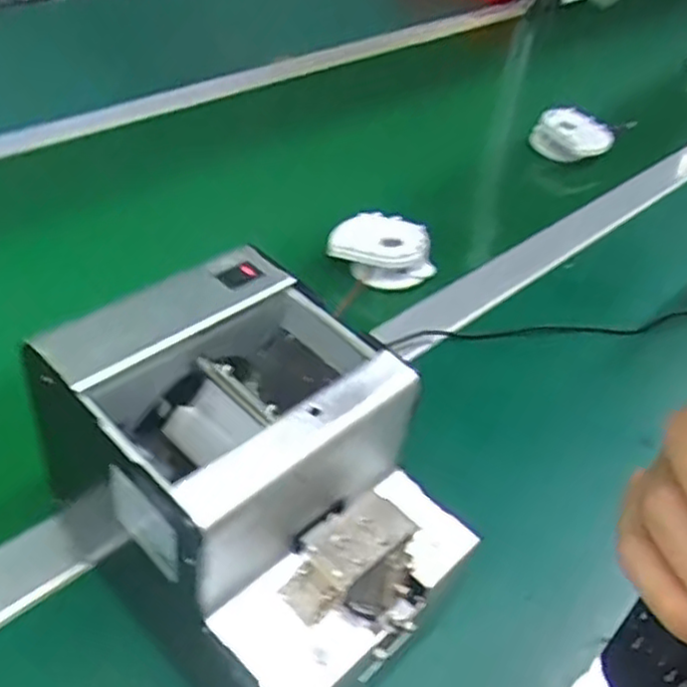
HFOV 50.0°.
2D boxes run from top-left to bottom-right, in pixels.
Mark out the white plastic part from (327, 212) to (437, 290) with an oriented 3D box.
[{"bbox_3d":[0.035,-0.077,0.636,0.083,0.044,0.063,20,42,14],"label":"white plastic part"}]

